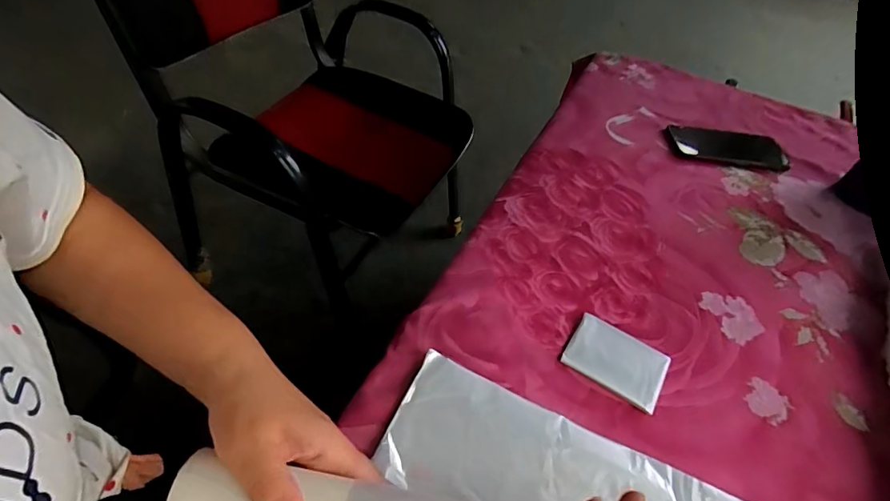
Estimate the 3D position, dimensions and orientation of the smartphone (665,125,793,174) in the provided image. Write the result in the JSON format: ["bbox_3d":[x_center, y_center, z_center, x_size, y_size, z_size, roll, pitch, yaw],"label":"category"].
[{"bbox_3d":[0.409,-0.149,0.662,0.169,0.013,0.076,7,49,-1],"label":"smartphone"}]

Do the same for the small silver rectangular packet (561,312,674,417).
[{"bbox_3d":[0.159,0.101,0.423,0.086,0.006,0.065,29,52,17],"label":"small silver rectangular packet"}]

